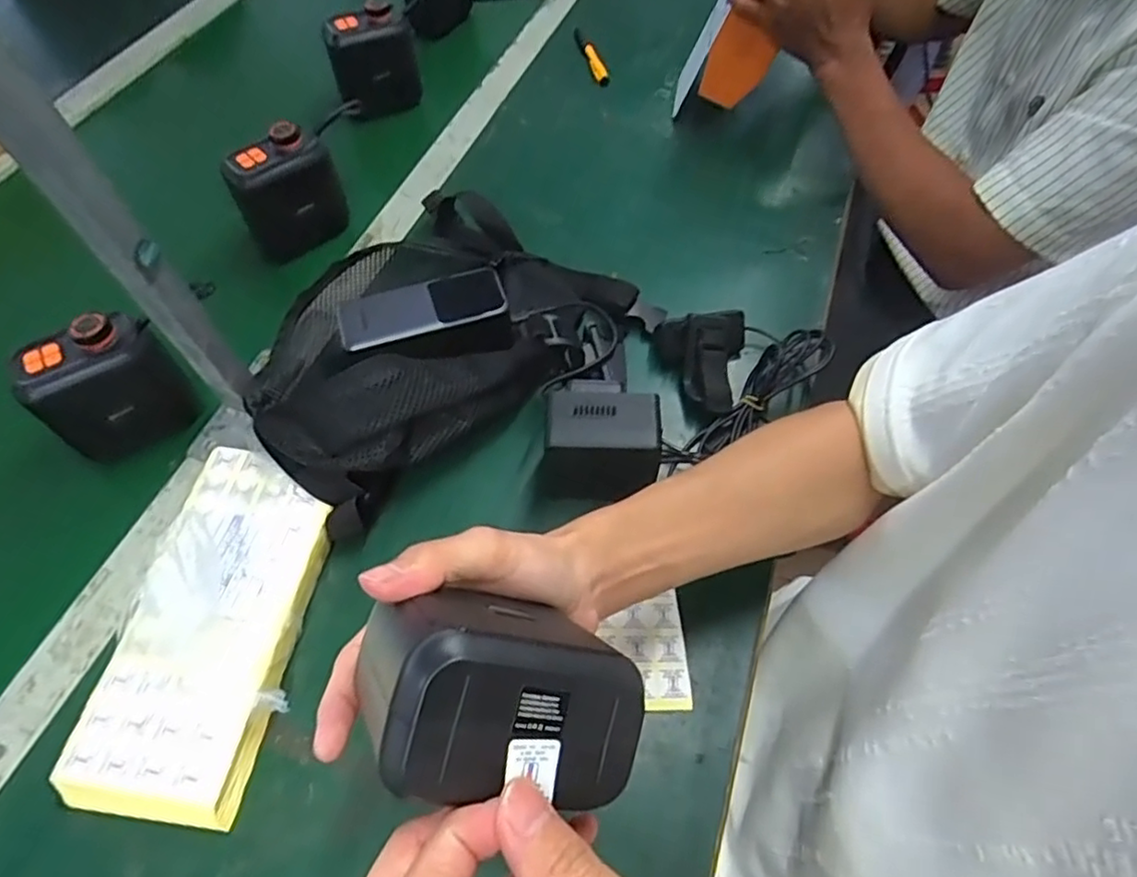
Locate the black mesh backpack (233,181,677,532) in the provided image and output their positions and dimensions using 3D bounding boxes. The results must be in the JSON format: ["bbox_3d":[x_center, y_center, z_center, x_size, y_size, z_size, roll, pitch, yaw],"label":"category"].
[{"bbox_3d":[-0.101,-0.091,0.501,0.305,0.077,0.219,-37,66,-19],"label":"black mesh backpack"}]

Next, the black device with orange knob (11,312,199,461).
[{"bbox_3d":[-0.335,-0.038,0.475,0.088,0.101,0.039,-27,63,-15],"label":"black device with orange knob"}]

